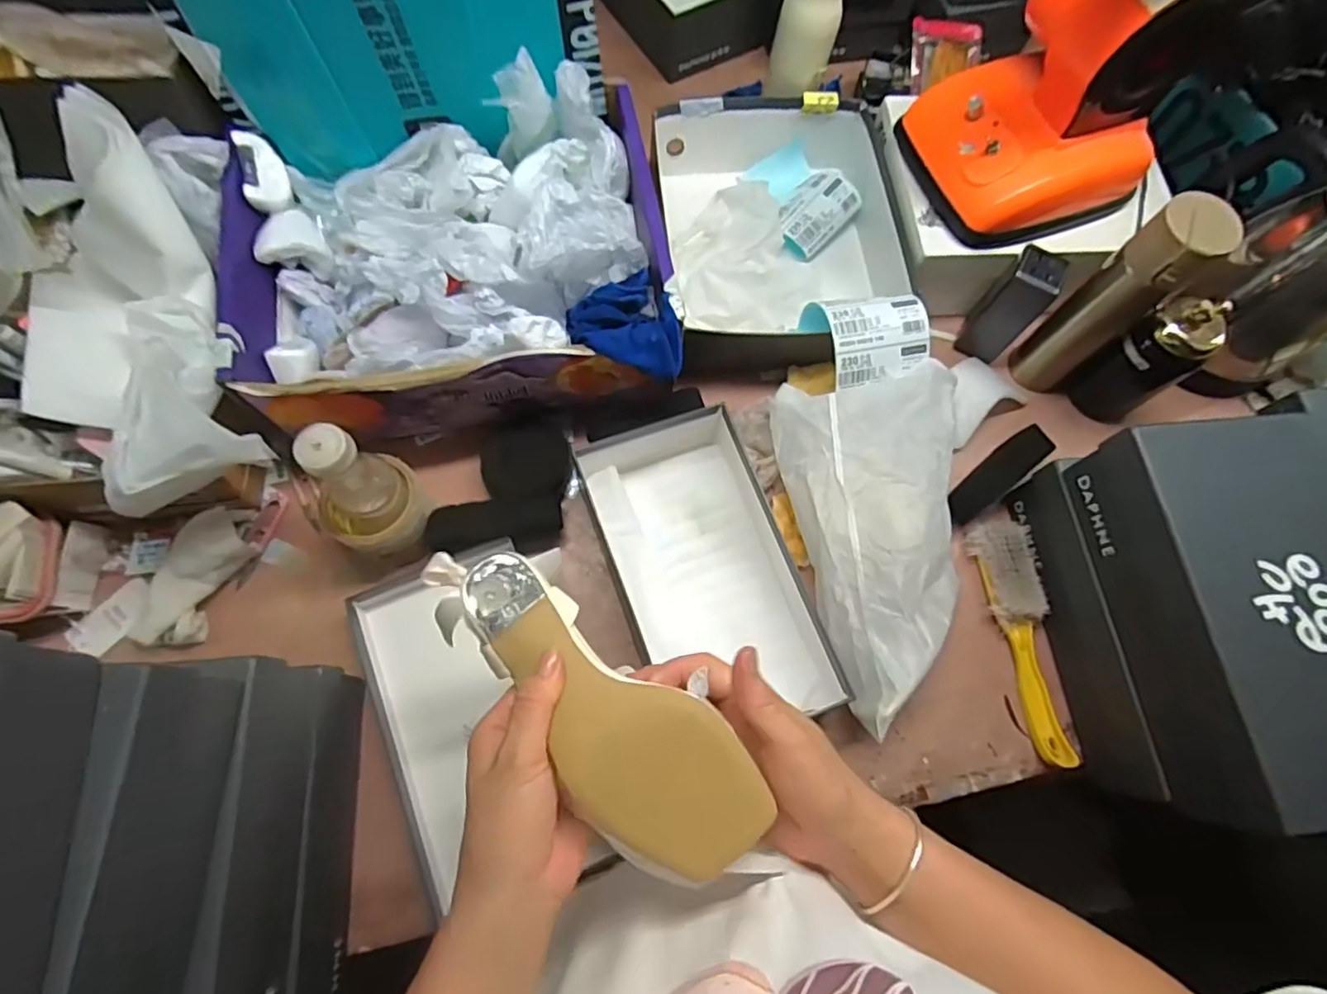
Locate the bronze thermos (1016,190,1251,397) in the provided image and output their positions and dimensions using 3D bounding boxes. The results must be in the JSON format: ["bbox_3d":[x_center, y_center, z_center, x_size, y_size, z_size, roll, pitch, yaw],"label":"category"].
[{"bbox_3d":[0.434,-0.182,0.626,0.053,0.241,0.066,-43,77,-15],"label":"bronze thermos"}]

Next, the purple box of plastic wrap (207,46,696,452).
[{"bbox_3d":[-0.207,-0.235,0.626,0.403,0.150,0.312,-7,71,-5],"label":"purple box of plastic wrap"}]

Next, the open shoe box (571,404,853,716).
[{"bbox_3d":[0.036,0.068,0.606,0.157,0.075,0.302,-19,73,-9],"label":"open shoe box"}]

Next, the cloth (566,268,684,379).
[{"bbox_3d":[-0.033,-0.150,0.577,0.087,0.037,0.099,-25,74,-10],"label":"cloth"}]

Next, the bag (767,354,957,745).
[{"bbox_3d":[0.212,0.039,0.606,0.171,0.082,0.314,-4,71,-4],"label":"bag"}]

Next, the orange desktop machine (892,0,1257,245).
[{"bbox_3d":[0.373,-0.387,0.590,0.195,0.202,0.167,-17,72,-8],"label":"orange desktop machine"}]

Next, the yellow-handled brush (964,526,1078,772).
[{"bbox_3d":[0.359,0.133,0.620,0.057,0.032,0.232,-8,71,-5],"label":"yellow-handled brush"}]

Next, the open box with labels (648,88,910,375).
[{"bbox_3d":[0.133,-0.304,0.739,0.240,0.105,0.316,-4,71,-4],"label":"open box with labels"}]

